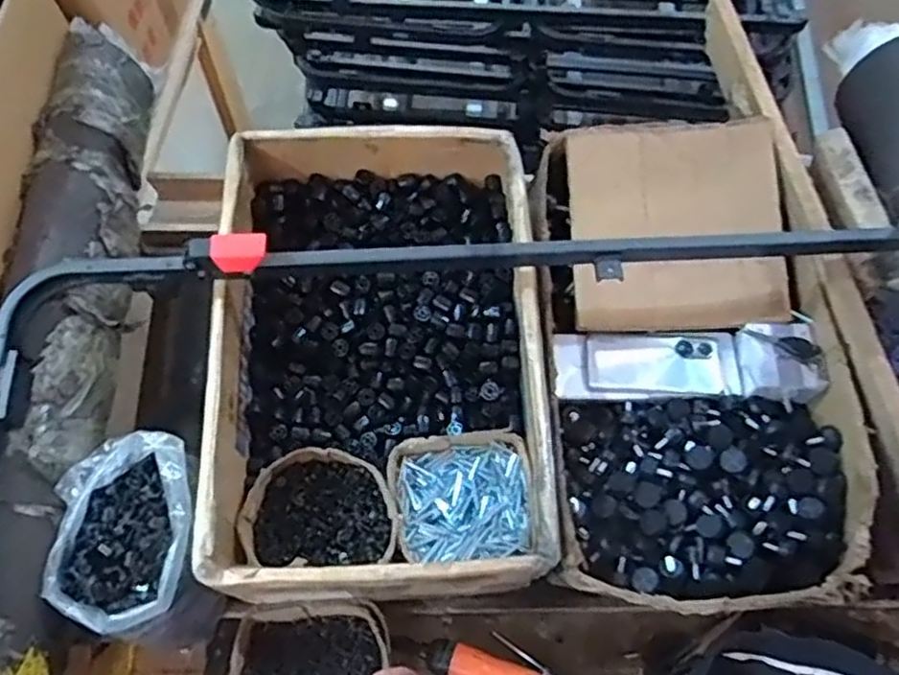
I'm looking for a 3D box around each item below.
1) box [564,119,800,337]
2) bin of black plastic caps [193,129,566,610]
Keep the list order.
[{"bbox_3d":[0.268,-0.142,0.908,0.267,0.082,0.257,0,66,-1],"label":"box"},{"bbox_3d":[-0.078,0.015,0.849,0.338,0.147,0.510,-2,66,-2],"label":"bin of black plastic caps"}]

